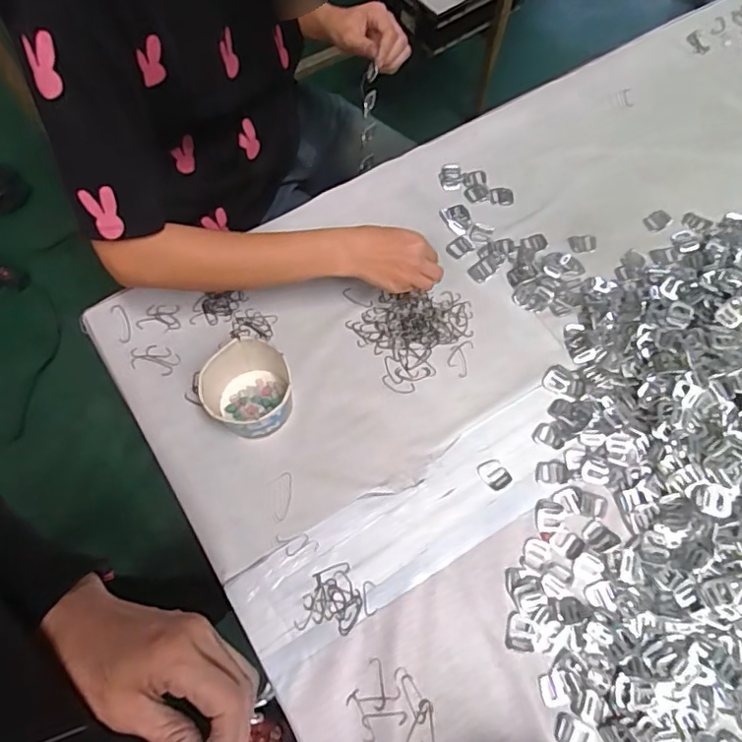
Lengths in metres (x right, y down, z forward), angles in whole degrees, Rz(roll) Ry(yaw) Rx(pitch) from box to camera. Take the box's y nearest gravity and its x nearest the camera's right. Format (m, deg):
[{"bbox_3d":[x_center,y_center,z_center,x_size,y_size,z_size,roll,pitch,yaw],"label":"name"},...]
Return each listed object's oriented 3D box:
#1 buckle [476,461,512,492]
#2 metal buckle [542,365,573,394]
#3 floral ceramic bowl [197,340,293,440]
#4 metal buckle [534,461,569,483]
[{"bbox_3d":[0.134,0.112,0.597,0.027,0.004,0.034,-36,72,-17],"label":"buckle"},{"bbox_3d":[0.219,0.009,0.644,0.030,0.004,0.036,23,66,8],"label":"metal buckle"},{"bbox_3d":[-0.127,0.023,0.596,0.089,0.070,0.090,1,65,-2],"label":"floral ceramic bowl"},{"bbox_3d":[0.196,0.109,0.599,0.034,0.004,0.025,1,65,-2],"label":"metal buckle"}]

